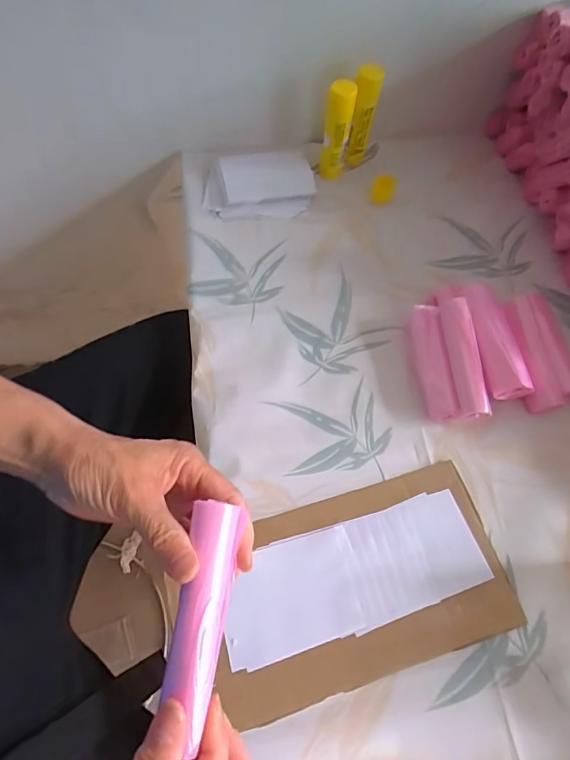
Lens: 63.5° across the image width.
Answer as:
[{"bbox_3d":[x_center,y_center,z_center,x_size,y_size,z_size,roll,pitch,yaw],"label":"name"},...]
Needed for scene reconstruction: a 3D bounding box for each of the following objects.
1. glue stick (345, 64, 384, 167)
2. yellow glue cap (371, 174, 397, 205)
[{"bbox_3d":[0.092,-0.306,0.552,0.025,0.125,0.030,16,65,7],"label":"glue stick"},{"bbox_3d":[0.123,-0.238,0.574,0.028,0.020,0.031,19,65,8],"label":"yellow glue cap"}]

